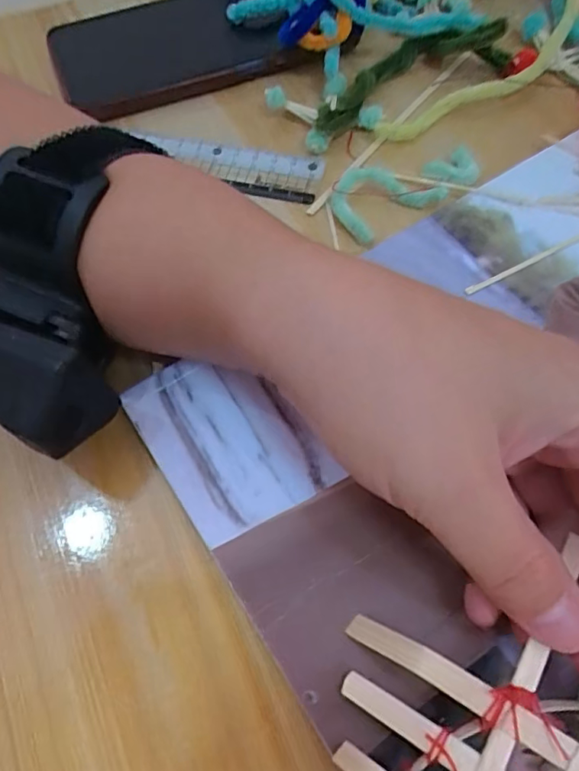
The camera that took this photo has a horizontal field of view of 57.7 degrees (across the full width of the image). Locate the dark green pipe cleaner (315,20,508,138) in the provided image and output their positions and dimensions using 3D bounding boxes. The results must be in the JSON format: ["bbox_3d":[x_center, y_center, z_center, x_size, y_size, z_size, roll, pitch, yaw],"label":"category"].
[{"bbox_3d":[0.057,-0.165,0.271,0.116,0.022,0.036,-29,67,-12],"label":"dark green pipe cleaner"}]

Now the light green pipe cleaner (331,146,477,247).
[{"bbox_3d":[0.054,-0.095,0.246,0.071,0.008,0.033,-29,67,-12],"label":"light green pipe cleaner"}]

